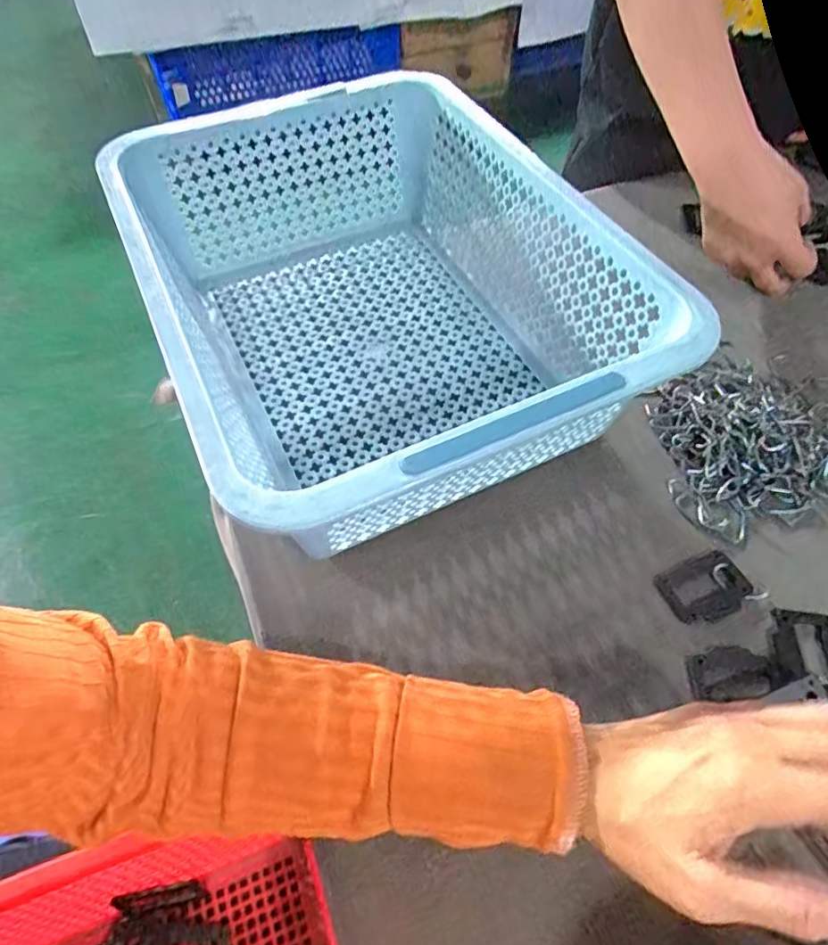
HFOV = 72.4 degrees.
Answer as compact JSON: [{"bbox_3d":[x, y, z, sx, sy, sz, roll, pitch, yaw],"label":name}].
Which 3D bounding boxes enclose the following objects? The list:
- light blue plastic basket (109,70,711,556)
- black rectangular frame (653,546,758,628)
[{"bbox_3d":[-0.033,-0.137,0.419,0.287,0.116,0.394,-23,59,-15],"label":"light blue plastic basket"},{"bbox_3d":[0.181,0.071,0.350,0.055,0.004,0.038,-19,58,-13],"label":"black rectangular frame"}]

